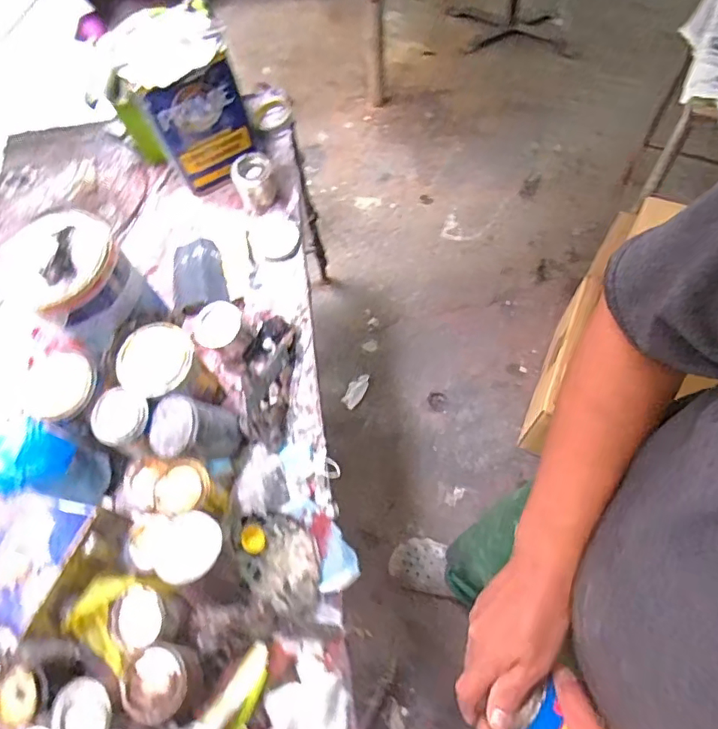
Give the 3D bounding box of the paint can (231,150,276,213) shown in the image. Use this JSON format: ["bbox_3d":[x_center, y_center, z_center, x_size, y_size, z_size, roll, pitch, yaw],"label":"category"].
[{"bbox_3d":[-0.196,-0.344,0.988,0.068,0.082,0.070,-1,65,1],"label":"paint can"}]

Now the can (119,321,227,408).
[{"bbox_3d":[-0.276,0.019,0.776,0.104,0.130,0.109,-1,65,1],"label":"can"}]

